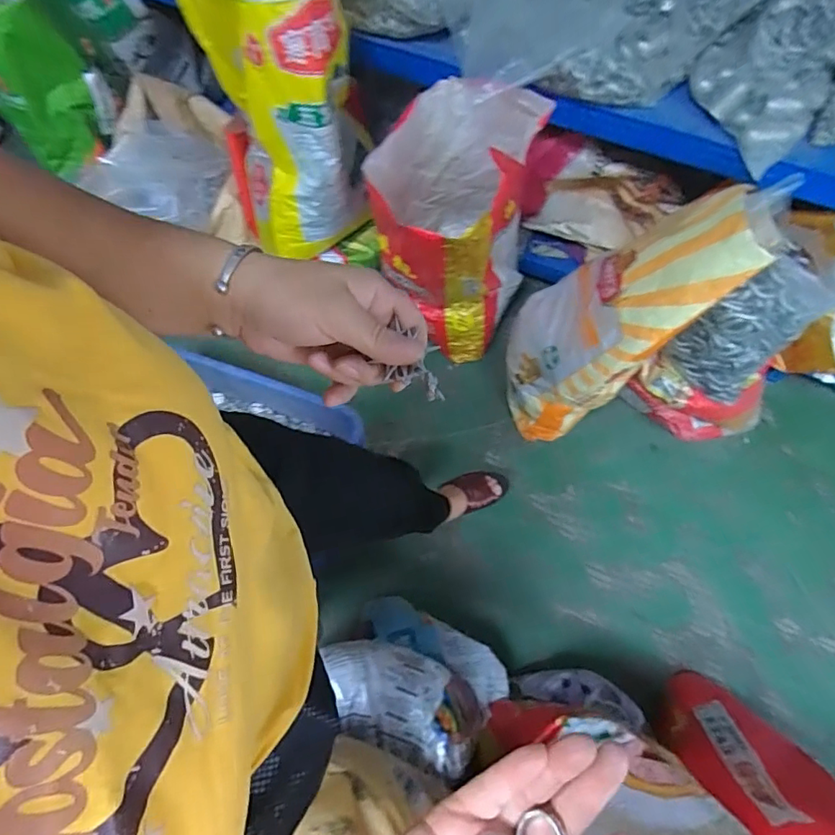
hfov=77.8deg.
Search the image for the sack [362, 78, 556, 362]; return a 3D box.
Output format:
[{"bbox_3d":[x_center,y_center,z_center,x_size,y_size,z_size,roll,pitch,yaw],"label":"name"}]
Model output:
[{"bbox_3d":[0.074,-0.367,1.077,0.283,0.604,0.338,15,71,5],"label":"sack"}]

